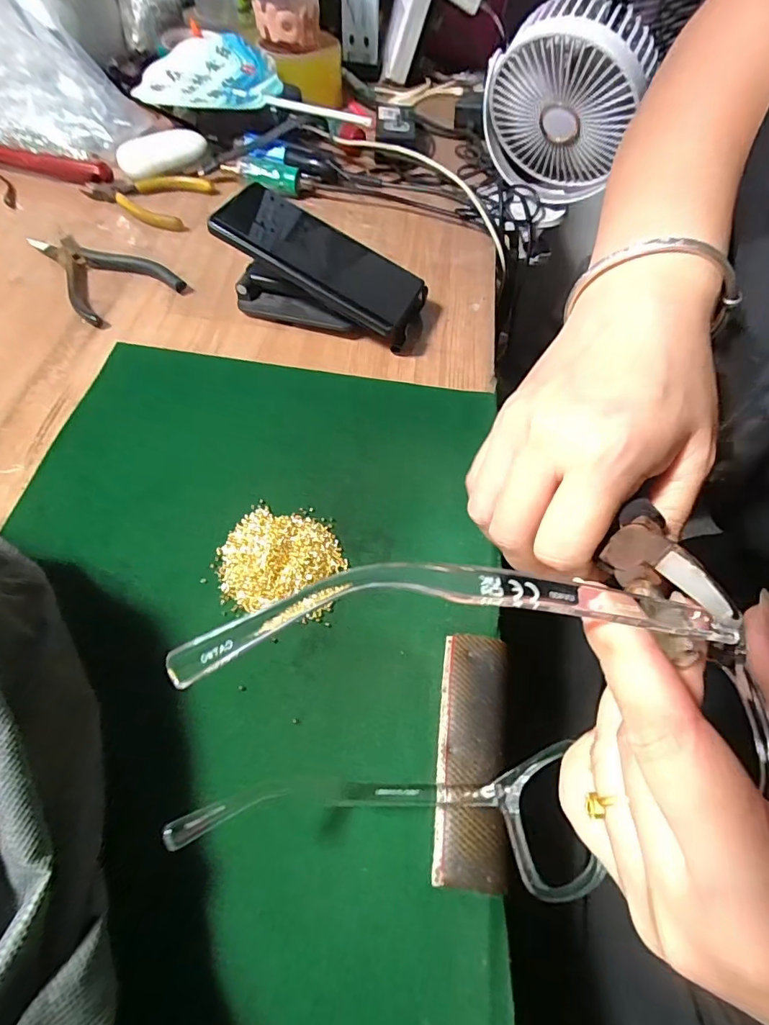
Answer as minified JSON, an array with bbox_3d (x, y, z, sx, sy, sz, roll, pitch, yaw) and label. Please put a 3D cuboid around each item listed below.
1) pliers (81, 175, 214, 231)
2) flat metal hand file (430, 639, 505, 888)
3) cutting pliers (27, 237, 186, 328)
[{"bbox_3d":[-0.248,-0.326,0.491,0.118,0.017,0.082,13,60,5],"label":"pliers"},{"bbox_3d":[0.046,0.123,0.250,0.035,0.006,0.117,7,60,1],"label":"flat metal hand file"},{"bbox_3d":[-0.250,-0.219,0.425,0.086,0.014,0.127,-36,68,-21],"label":"cutting pliers"}]

